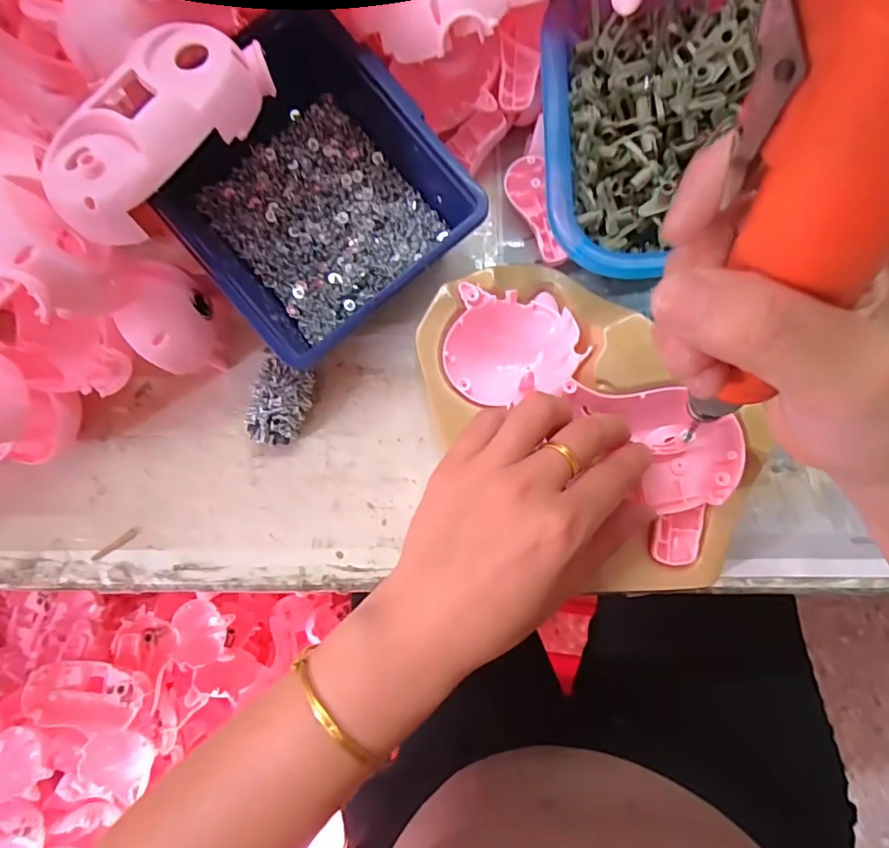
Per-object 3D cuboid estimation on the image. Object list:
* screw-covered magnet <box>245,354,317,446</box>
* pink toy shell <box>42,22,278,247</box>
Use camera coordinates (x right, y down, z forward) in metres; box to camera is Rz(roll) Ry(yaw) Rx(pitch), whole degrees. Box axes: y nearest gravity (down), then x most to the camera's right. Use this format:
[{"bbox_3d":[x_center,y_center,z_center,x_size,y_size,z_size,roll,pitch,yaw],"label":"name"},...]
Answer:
[{"bbox_3d":[-0.098,-0.012,0.319,0.032,0.027,0.050,12,83,6],"label":"screw-covered magnet"},{"bbox_3d":[-0.128,-0.134,0.235,0.046,0.033,0.114,32,85,9],"label":"pink toy shell"}]

